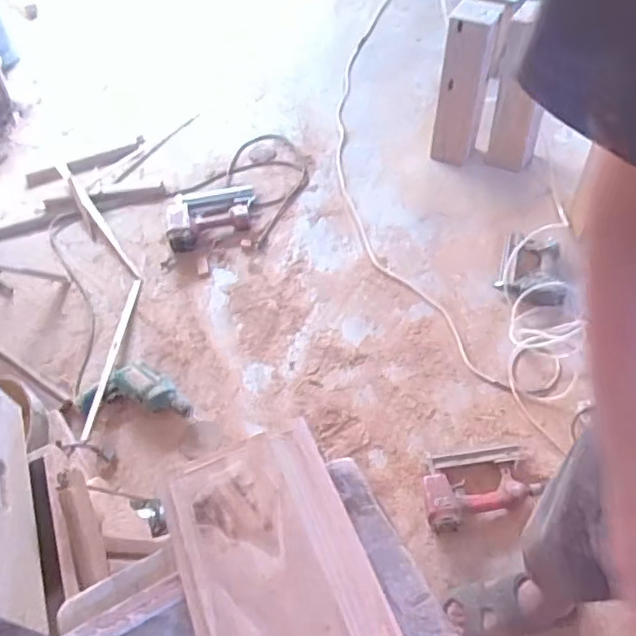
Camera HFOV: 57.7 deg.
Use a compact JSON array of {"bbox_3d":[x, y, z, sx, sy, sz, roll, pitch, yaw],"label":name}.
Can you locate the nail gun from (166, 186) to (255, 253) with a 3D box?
[{"bbox_3d":[-0.321,-0.313,1.751,0.270,0.067,0.242,-12,55,-7],"label":"nail gun"}]

